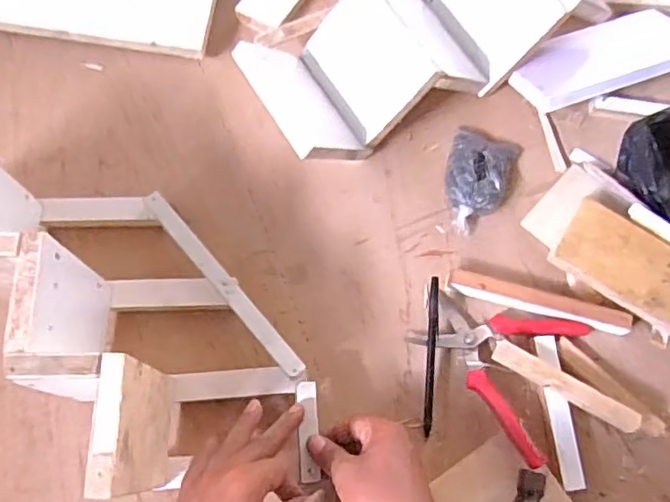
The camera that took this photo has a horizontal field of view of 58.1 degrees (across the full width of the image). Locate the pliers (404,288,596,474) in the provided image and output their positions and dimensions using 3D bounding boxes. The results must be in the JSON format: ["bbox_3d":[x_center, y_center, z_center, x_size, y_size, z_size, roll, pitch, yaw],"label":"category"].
[{"bbox_3d":[0.155,0.101,0.589,0.151,0.028,0.150,29,70,7],"label":"pliers"}]

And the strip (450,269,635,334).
[{"bbox_3d":[0.210,0.051,0.616,0.183,0.014,0.030,14,69,2],"label":"strip"}]

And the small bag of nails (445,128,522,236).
[{"bbox_3d":[0.155,-0.081,0.659,0.072,0.029,0.128,21,69,4],"label":"small bag of nails"}]

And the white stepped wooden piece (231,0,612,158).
[{"bbox_3d":[0.101,-0.241,0.666,0.407,0.120,0.167,-28,75,-14],"label":"white stepped wooden piece"}]

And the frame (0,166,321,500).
[{"bbox_3d":[-0.181,0.039,0.506,0.165,0.173,0.396,-41,75,-14],"label":"frame"}]

